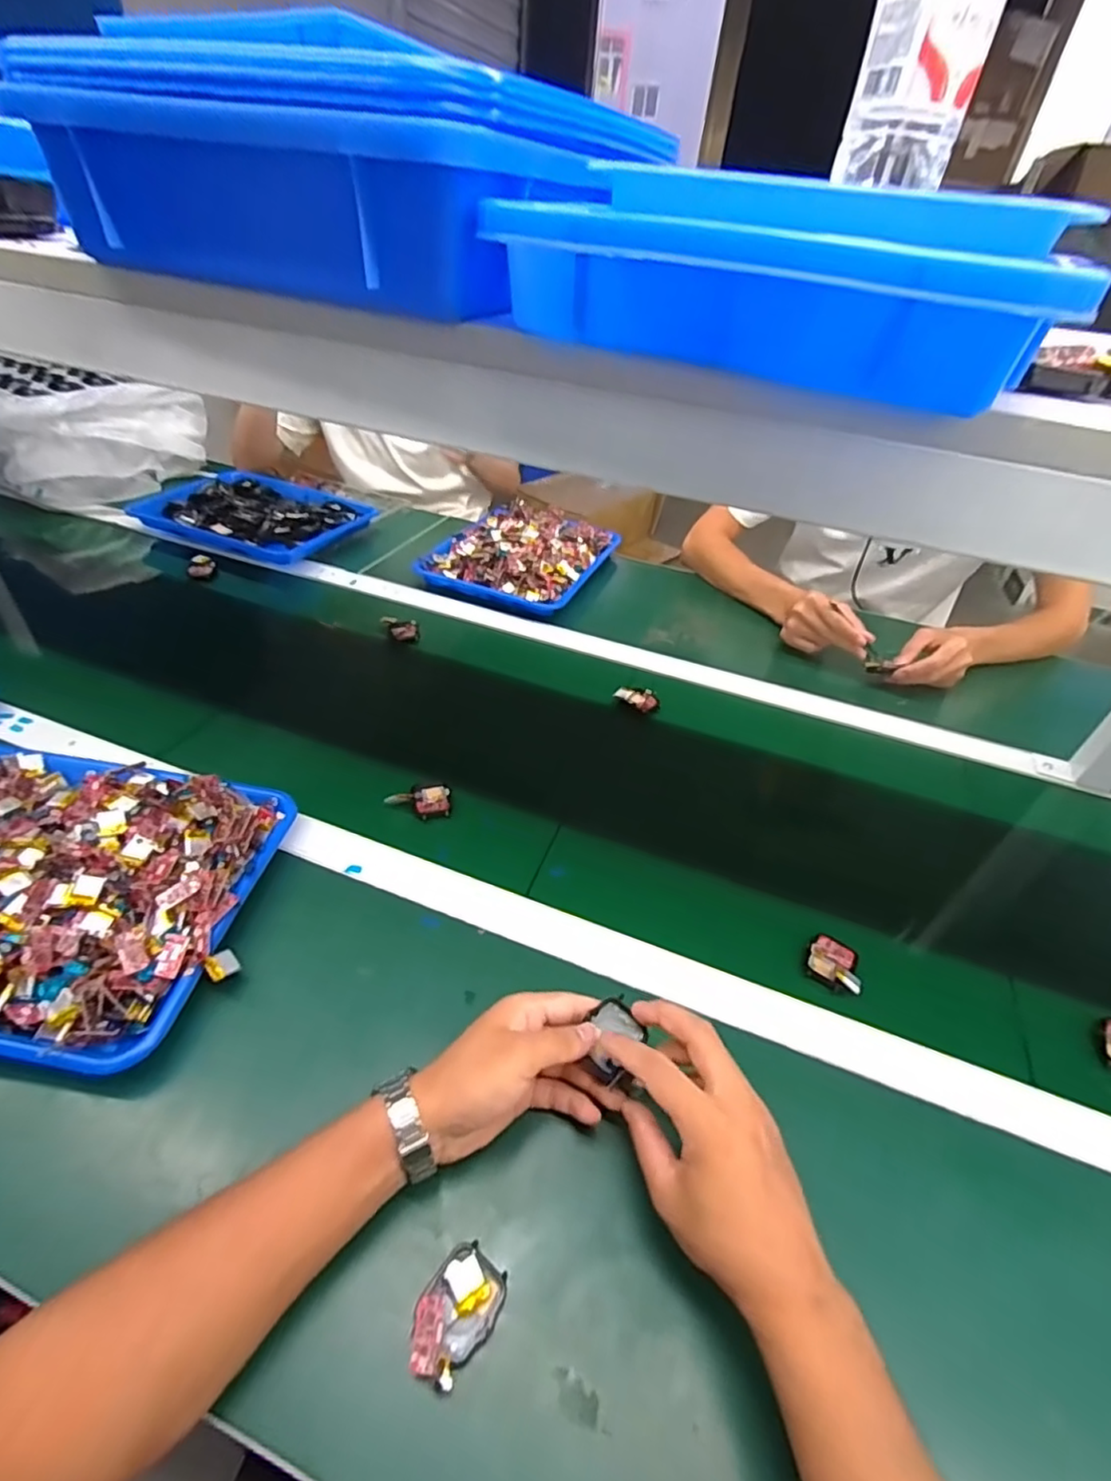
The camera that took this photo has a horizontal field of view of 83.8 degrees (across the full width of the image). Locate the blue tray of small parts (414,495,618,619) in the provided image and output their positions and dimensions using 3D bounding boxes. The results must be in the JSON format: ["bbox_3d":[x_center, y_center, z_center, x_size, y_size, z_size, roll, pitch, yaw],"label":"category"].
[{"bbox_3d":[-0.050,-0.309,1.004,0.240,0.064,0.282,19,43,15],"label":"blue tray of small parts"}]

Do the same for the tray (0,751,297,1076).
[{"bbox_3d":[-0.414,0.107,0.492,0.337,0.051,0.251,8,41,4],"label":"tray"}]

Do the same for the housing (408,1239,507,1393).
[{"bbox_3d":[-0.054,0.313,0.339,0.040,0.015,0.056,25,45,21],"label":"housing"}]

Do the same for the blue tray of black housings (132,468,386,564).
[{"bbox_3d":[-0.506,-0.388,1.055,0.353,0.039,0.242,15,42,12],"label":"blue tray of black housings"}]

